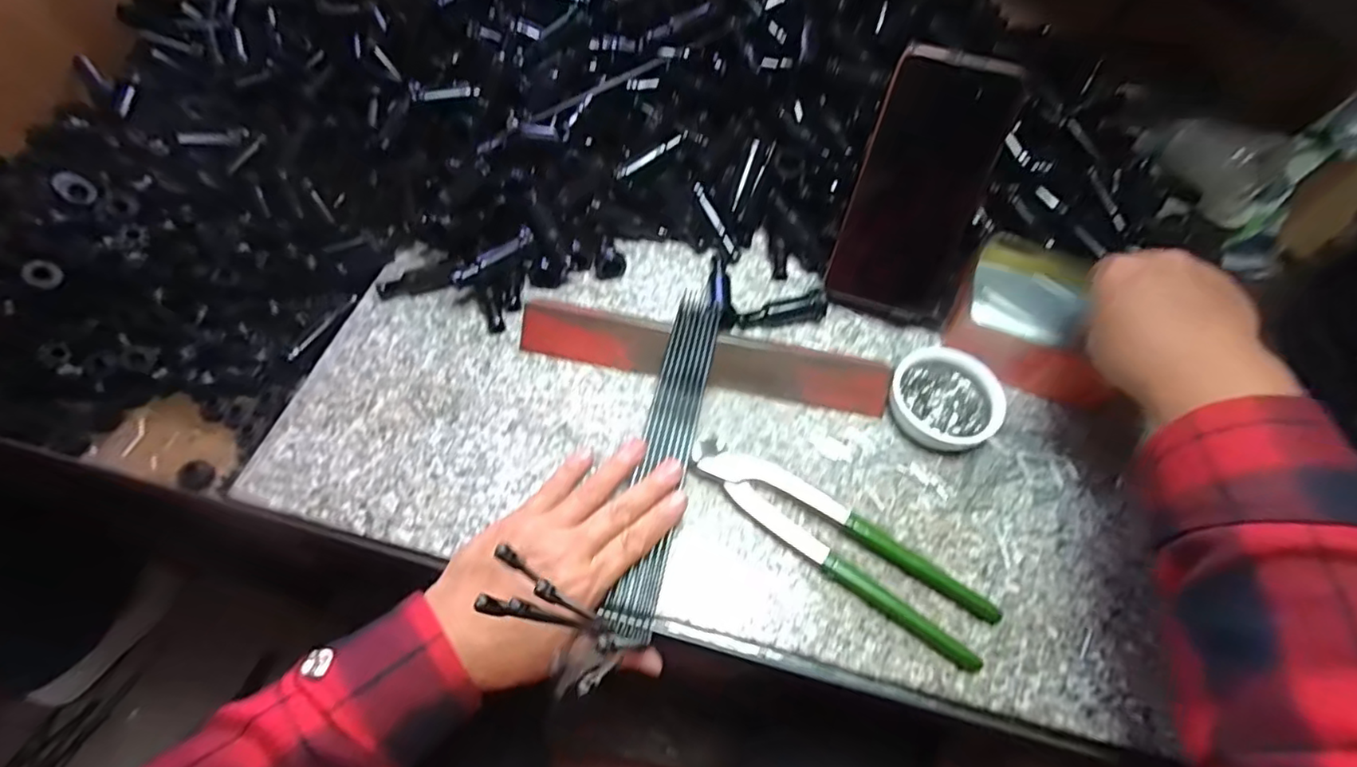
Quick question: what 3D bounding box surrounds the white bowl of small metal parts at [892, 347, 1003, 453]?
[{"bbox_3d":[0.185,0.010,0.411,0.074,0.026,0.071,1,59,-2],"label":"white bowl of small metal parts"}]

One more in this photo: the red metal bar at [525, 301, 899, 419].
[{"bbox_3d":[0.017,-0.019,0.414,0.254,0.032,0.025,11,59,4],"label":"red metal bar"}]

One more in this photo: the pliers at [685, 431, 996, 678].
[{"bbox_3d":[0.097,0.092,0.365,0.196,0.017,0.045,33,63,15],"label":"pliers"}]

